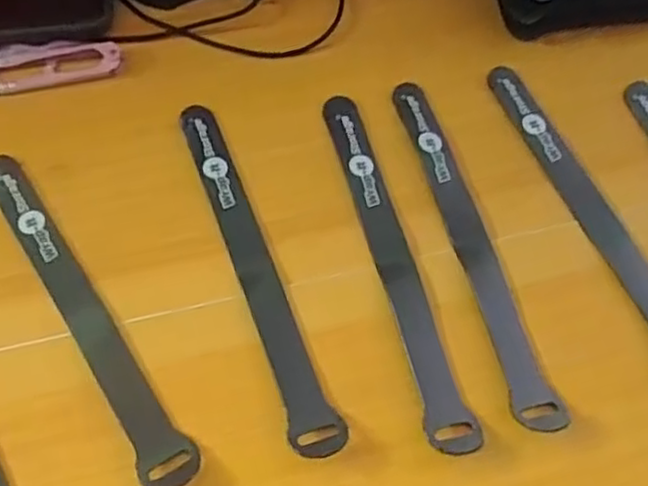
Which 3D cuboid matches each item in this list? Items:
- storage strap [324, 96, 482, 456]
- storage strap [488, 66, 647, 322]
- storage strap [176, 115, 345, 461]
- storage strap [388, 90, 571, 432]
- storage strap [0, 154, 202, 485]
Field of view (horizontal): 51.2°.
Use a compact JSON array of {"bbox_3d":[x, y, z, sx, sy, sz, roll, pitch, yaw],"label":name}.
[{"bbox_3d":[0.035,0.006,0.335,0.022,0.011,0.192,-14,69,-5],"label":"storage strap"},{"bbox_3d":[0.139,-0.014,0.348,0.023,0.009,0.194,-27,72,-4],"label":"storage strap"},{"bbox_3d":[-0.035,0.011,0.336,0.022,0.007,0.192,-21,70,-8],"label":"storage strap"},{"bbox_3d":[0.074,-0.001,0.342,0.022,0.004,0.192,-16,69,-6],"label":"storage strap"},{"bbox_3d":[-0.119,0.032,0.329,0.024,0.004,0.194,-33,72,-12],"label":"storage strap"}]

